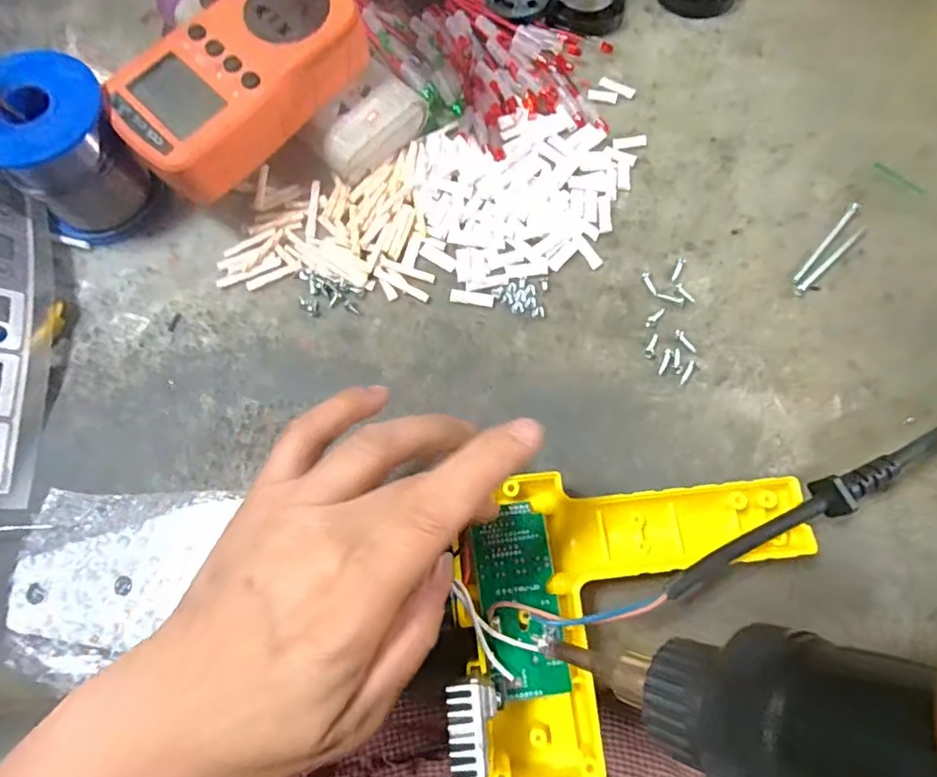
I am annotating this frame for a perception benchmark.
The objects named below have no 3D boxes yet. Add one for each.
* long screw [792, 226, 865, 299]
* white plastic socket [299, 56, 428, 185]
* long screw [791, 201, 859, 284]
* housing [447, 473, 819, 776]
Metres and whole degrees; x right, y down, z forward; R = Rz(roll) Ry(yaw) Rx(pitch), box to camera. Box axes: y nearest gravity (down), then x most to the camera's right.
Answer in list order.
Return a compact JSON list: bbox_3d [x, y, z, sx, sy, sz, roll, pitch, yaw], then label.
[{"bbox_3d":[0.200,-0.071,0.300,0.064,0.004,0.005,-39,77,-12],"label":"long screw"},{"bbox_3d":[-0.056,-0.147,0.307,0.037,0.025,0.063,43,76,12],"label":"white plastic socket"},{"bbox_3d":[0.197,-0.081,0.303,0.006,0.006,0.065,42,76,12],"label":"long screw"},{"bbox_3d":[0.067,0.097,0.221,0.143,0.044,0.118,2,72,0],"label":"housing"}]

